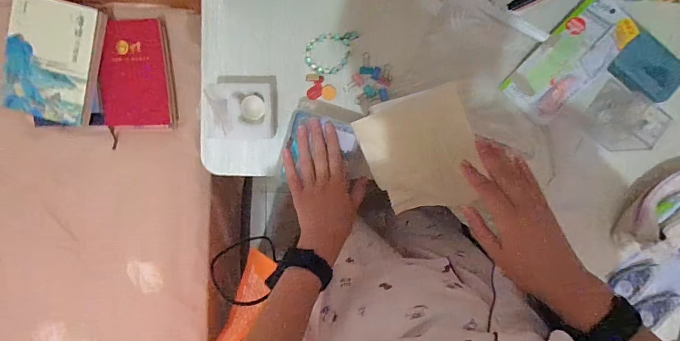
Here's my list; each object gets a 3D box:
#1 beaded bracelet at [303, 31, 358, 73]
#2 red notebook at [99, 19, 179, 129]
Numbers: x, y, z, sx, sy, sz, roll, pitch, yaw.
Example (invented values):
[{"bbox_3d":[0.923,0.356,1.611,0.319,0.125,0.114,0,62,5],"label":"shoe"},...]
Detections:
[{"bbox_3d":[-0.013,-0.181,0.588,0.083,0.009,0.062,-5,94,-2],"label":"beaded bracelet"},{"bbox_3d":[-0.422,-0.196,0.794,0.141,0.028,0.215,-4,108,-11],"label":"red notebook"}]

